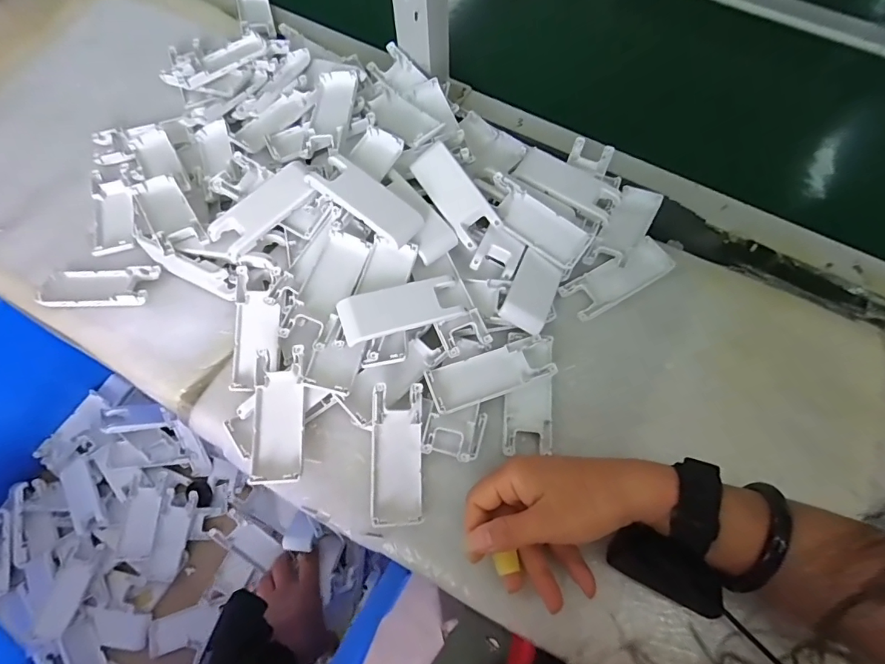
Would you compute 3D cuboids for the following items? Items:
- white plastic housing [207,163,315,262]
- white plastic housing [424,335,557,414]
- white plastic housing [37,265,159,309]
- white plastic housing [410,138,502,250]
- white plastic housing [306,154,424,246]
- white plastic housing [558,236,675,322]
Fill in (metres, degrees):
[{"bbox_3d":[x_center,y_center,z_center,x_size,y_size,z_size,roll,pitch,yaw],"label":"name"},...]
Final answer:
[{"bbox_3d":[-0.155,-0.109,0.405,0.097,0.015,0.043,-39,73,-14],"label":"white plastic housing"},{"bbox_3d":[0.039,0.035,0.385,0.102,0.015,0.038,-19,69,-7],"label":"white plastic housing"},{"bbox_3d":[-0.314,-0.040,0.424,0.100,0.015,0.042,-2,68,0],"label":"white plastic housing"},{"bbox_3d":[0.010,-0.125,0.421,0.041,0.009,0.100,-41,76,16],"label":"white plastic housing"},{"bbox_3d":[-0.065,-0.113,0.398,0.099,0.018,0.039,35,72,14],"label":"white plastic housing"},{"bbox_3d":[0.162,-0.050,0.425,0.103,0.010,0.040,-28,70,-10],"label":"white plastic housing"}]

